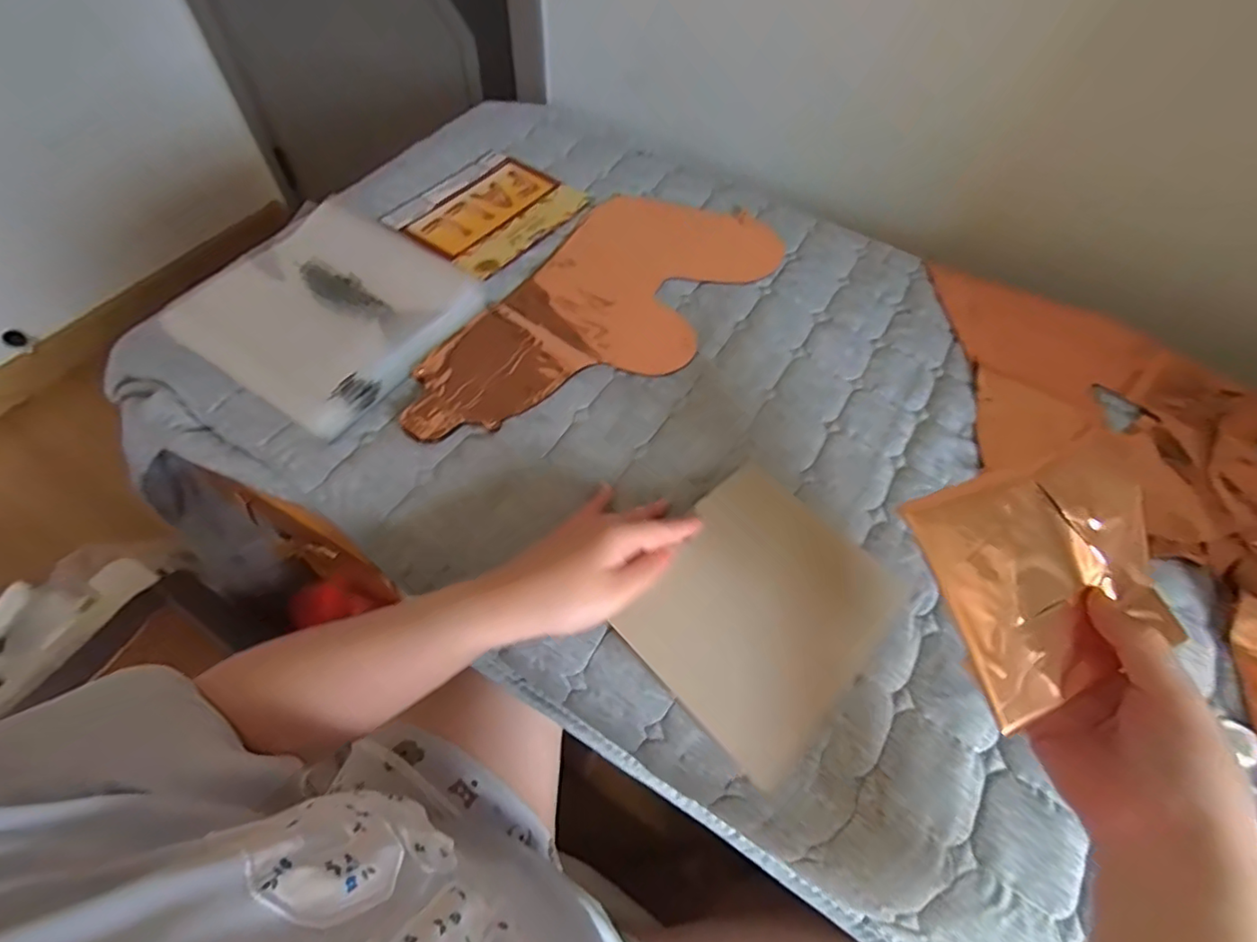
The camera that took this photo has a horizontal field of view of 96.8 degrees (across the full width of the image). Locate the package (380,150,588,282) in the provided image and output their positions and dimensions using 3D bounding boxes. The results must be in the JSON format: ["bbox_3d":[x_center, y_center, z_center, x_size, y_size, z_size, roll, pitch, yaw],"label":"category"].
[{"bbox_3d":[-0.159,-0.304,0.645,0.155,0.006,0.189,33,64,15],"label":"package"}]

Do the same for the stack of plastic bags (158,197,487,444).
[{"bbox_3d":[-0.281,-0.160,0.536,0.220,0.036,0.224,30,63,14],"label":"stack of plastic bags"}]

